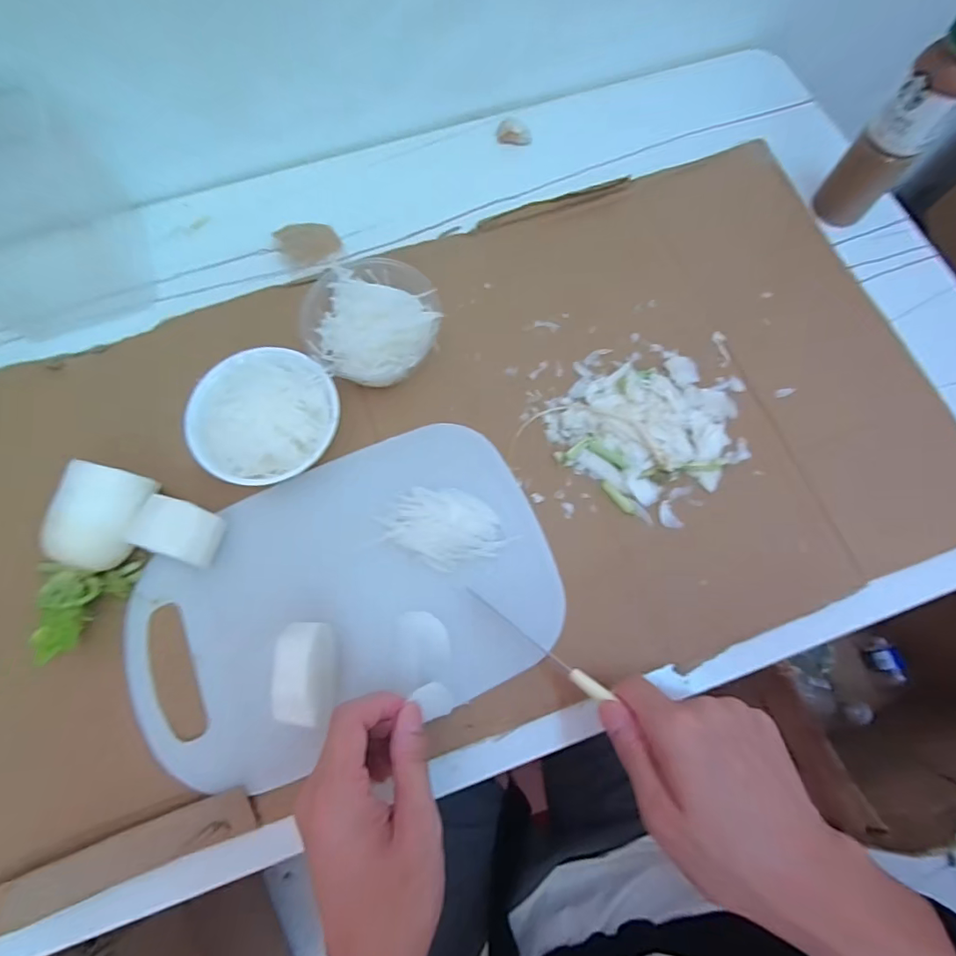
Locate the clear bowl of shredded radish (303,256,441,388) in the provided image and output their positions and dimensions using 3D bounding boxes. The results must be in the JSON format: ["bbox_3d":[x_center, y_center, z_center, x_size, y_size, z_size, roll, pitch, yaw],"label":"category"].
[{"bbox_3d":[-0.088,-0.130,0.420,0.108,0.068,0.101,0,73,0],"label":"clear bowl of shredded radish"}]

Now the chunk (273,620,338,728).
[{"bbox_3d":[-0.117,0.133,0.342,0.029,0.053,0.063,-5,73,-2],"label":"chunk"}]

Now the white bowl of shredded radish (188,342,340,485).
[{"bbox_3d":[-0.167,-0.051,0.396,0.109,0.047,0.109,0,73,0],"label":"white bowl of shredded radish"}]

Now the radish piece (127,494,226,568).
[{"bbox_3d":[-0.221,0.040,0.372,0.049,0.039,0.039,19,74,5],"label":"radish piece"}]

